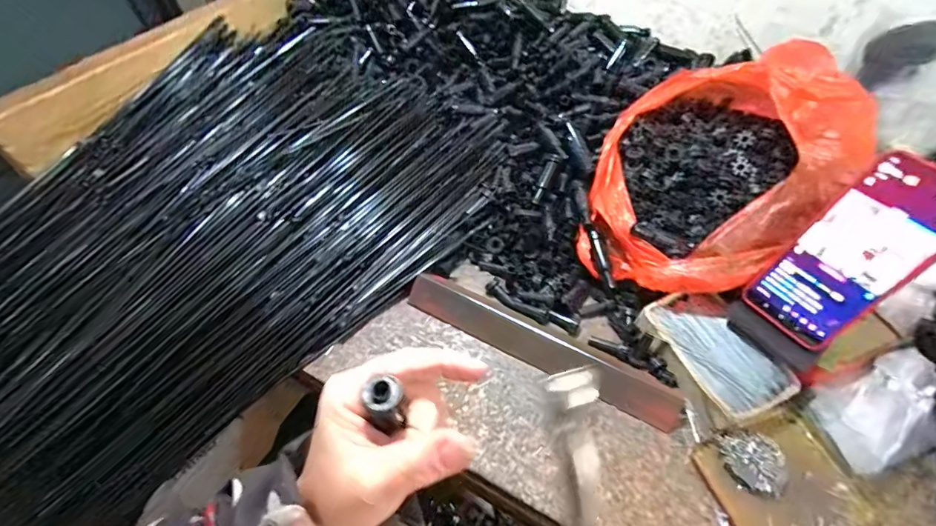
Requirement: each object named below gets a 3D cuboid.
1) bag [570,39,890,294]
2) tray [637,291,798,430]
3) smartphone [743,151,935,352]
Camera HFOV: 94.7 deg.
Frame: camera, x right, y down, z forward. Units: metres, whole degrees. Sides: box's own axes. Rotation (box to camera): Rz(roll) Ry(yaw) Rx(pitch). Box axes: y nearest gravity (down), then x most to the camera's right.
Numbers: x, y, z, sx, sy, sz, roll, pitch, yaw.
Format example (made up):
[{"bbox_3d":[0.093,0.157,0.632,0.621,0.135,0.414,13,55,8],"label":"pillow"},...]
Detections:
[{"bbox_3d":[0.259,-0.108,0.455,0.219,0.151,0.277,21,56,14],"label":"bag"},{"bbox_3d":[0.235,0.087,0.417,0.078,0.031,0.129,-25,58,-18],"label":"tray"},{"bbox_3d":[0.323,-0.005,0.363,0.012,0.164,0.080,-9,46,-48],"label":"smartphone"}]

